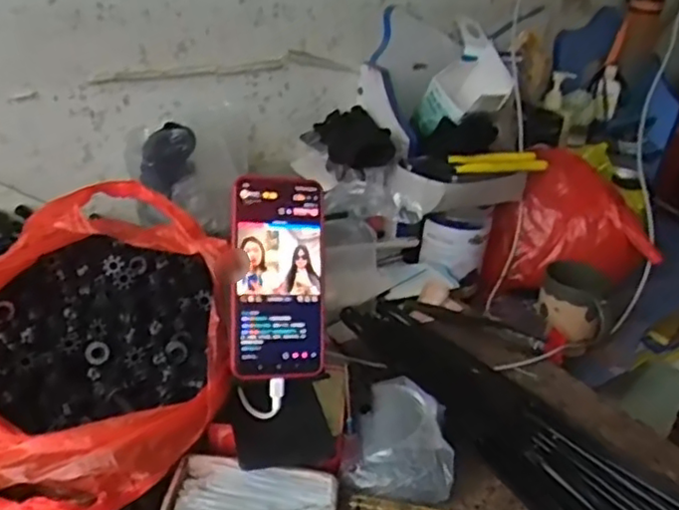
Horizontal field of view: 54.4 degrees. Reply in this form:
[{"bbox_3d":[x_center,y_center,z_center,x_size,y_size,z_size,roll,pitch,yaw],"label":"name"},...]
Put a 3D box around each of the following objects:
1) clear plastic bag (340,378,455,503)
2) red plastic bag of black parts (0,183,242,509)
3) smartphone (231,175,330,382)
[{"bbox_3d":[0.050,0.162,0.593,0.094,0.040,0.113,5,28,-4],"label":"clear plastic bag"},{"bbox_3d":[-0.195,0.064,0.518,0.220,0.131,0.237,-8,32,-25],"label":"red plastic bag of black parts"},{"bbox_3d":[-0.048,0.017,0.542,0.078,0.163,0.014,1,-4,-11],"label":"smartphone"}]

